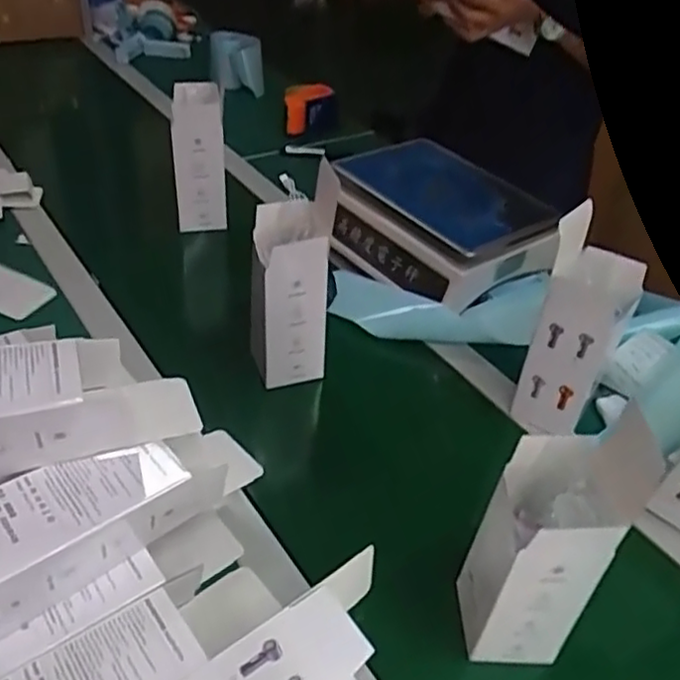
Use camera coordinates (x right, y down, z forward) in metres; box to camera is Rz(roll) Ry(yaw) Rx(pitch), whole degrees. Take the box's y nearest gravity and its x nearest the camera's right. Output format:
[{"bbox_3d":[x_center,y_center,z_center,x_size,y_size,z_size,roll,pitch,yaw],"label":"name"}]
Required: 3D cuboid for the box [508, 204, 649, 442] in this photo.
[{"bbox_3d":[0.245,-0.014,0.706,0.084,0.223,0.080,27,45,24],"label":"box"}]

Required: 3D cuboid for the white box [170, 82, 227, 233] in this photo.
[{"bbox_3d":[-0.203,-0.268,0.977,0.068,0.172,0.097,-4,41,-10],"label":"white box"}]

